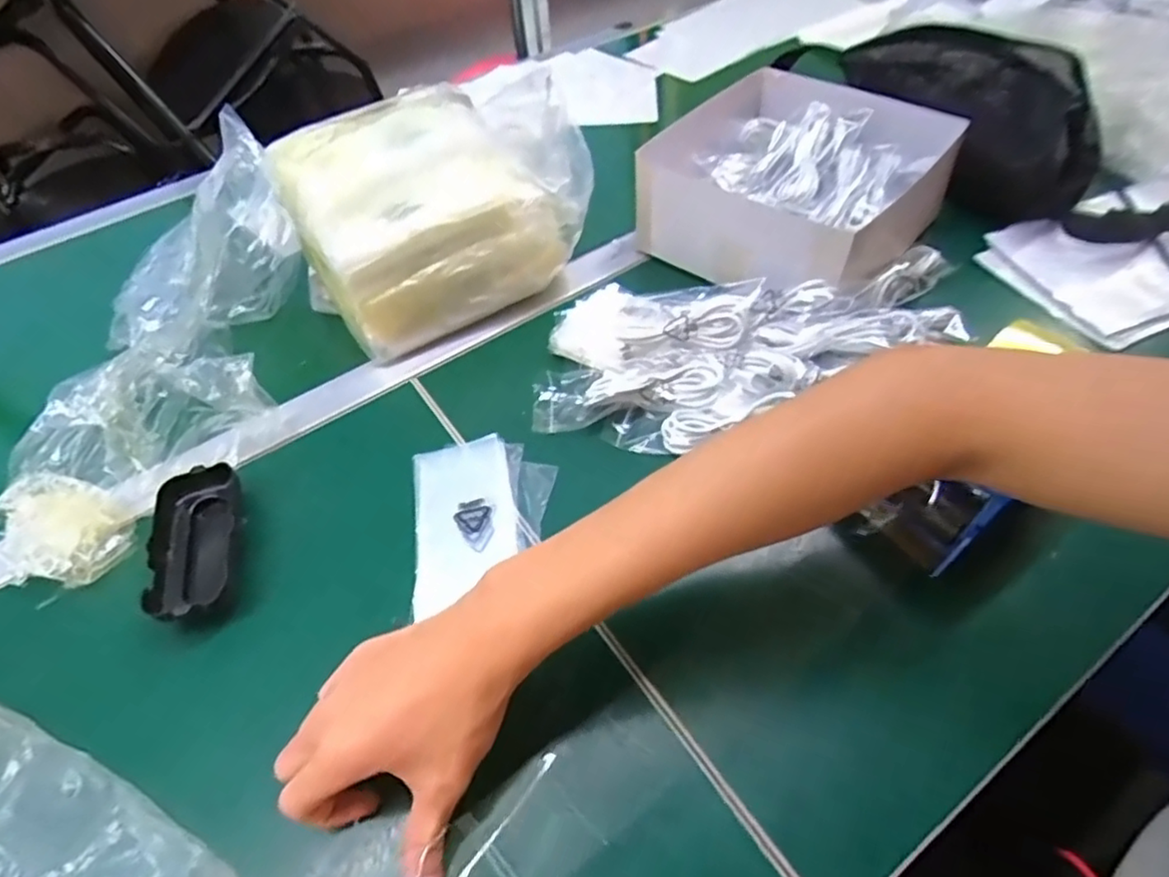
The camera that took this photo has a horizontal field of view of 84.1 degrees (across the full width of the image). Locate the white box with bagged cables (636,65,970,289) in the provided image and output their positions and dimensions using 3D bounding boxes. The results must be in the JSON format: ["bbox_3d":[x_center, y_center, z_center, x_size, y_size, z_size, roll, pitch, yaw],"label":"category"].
[{"bbox_3d":[0.179,-0.227,0.574,0.215,0.083,0.198,33,61,27],"label":"white box with bagged cables"}]

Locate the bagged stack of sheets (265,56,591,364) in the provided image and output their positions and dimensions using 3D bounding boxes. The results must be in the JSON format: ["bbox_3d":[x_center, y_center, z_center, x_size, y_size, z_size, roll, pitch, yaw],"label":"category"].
[{"bbox_3d":[-0.133,-0.211,0.580,0.240,0.133,0.214,-23,53,-13],"label":"bagged stack of sheets"}]

